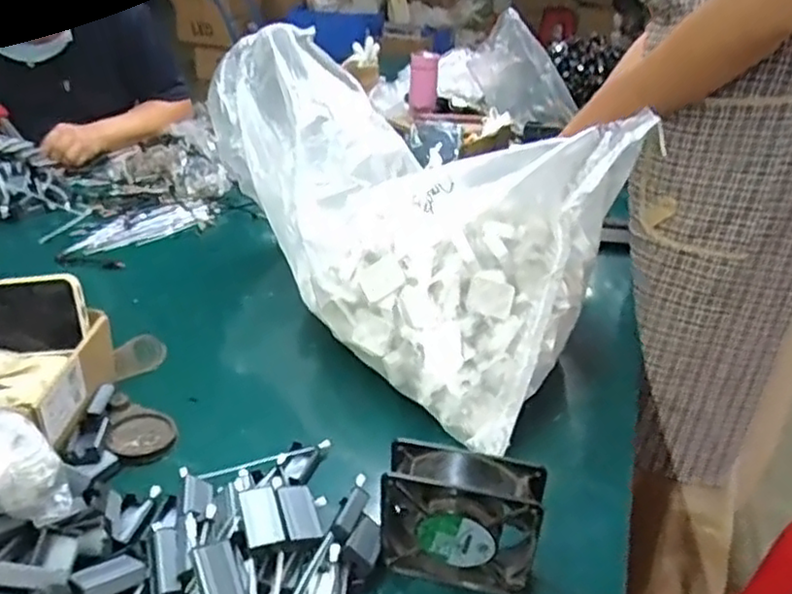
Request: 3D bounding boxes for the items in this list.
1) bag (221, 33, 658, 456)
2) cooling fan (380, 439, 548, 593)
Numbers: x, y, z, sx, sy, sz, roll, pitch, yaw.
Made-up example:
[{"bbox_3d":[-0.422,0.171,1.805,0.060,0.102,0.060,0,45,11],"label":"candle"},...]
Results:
[{"bbox_3d":[0.010,-0.155,0.885,0.327,0.252,0.684,-18,51,-31],"label":"bag"},{"bbox_3d":[0.048,0.178,0.539,0.120,0.117,0.043,8,29,12],"label":"cooling fan"}]

